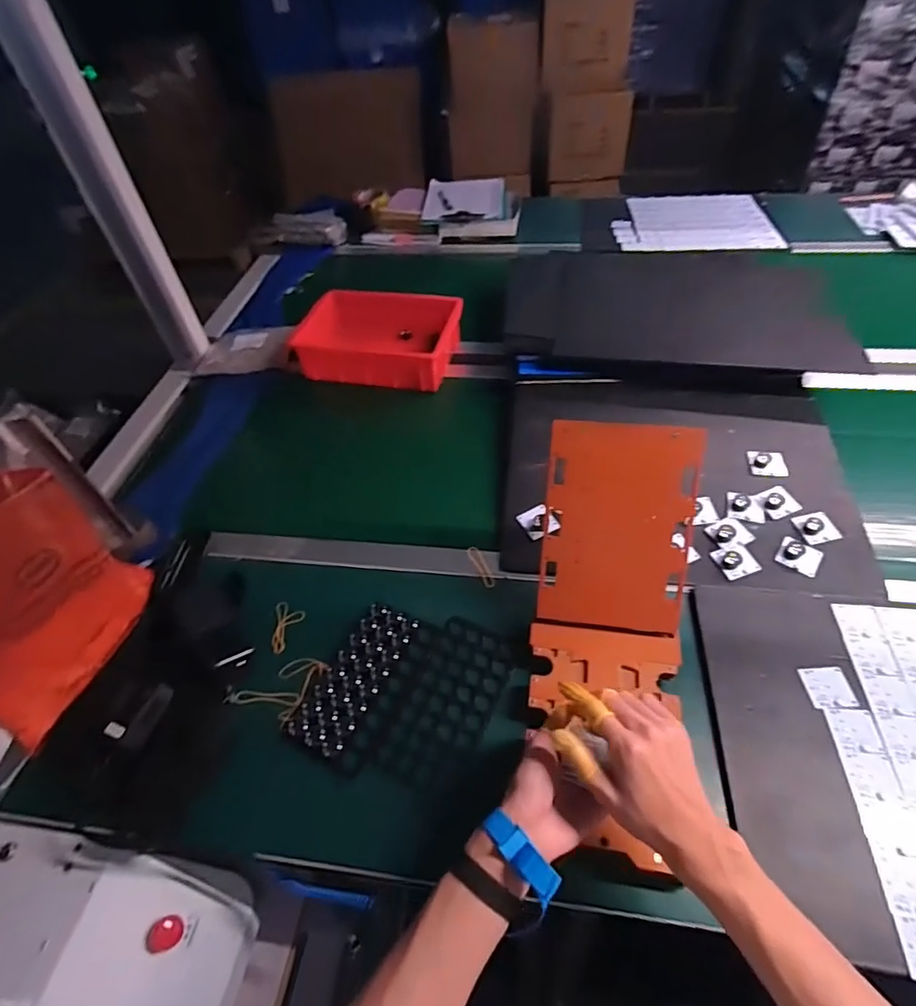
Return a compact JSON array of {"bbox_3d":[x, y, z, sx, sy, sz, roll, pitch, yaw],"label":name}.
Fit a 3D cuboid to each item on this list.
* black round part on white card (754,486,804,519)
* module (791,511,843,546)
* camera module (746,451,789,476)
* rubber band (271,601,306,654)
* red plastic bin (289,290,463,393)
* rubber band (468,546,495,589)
[{"bbox_3d":[0.467,-0.002,0.770,0.053,0.016,0.045,-21,51,-13],"label":"black round part on white card"},{"bbox_3d":[0.502,0.034,0.738,0.050,0.014,0.046,-11,50,-4],"label":"module"},{"bbox_3d":[0.472,-0.061,0.808,0.051,0.015,0.043,2,50,7],"label":"camera module"},{"bbox_3d":[-0.228,0.165,0.711,0.038,0.009,0.073,-6,49,0],"label":"rubber band"},{"bbox_3d":[-0.159,-0.331,1.071,0.299,0.081,0.211,10,51,13],"label":"red plastic bin"},{"bbox_3d":[0.032,0.089,0.756,0.015,0.006,0.072,-20,52,-12],"label":"rubber band"}]

